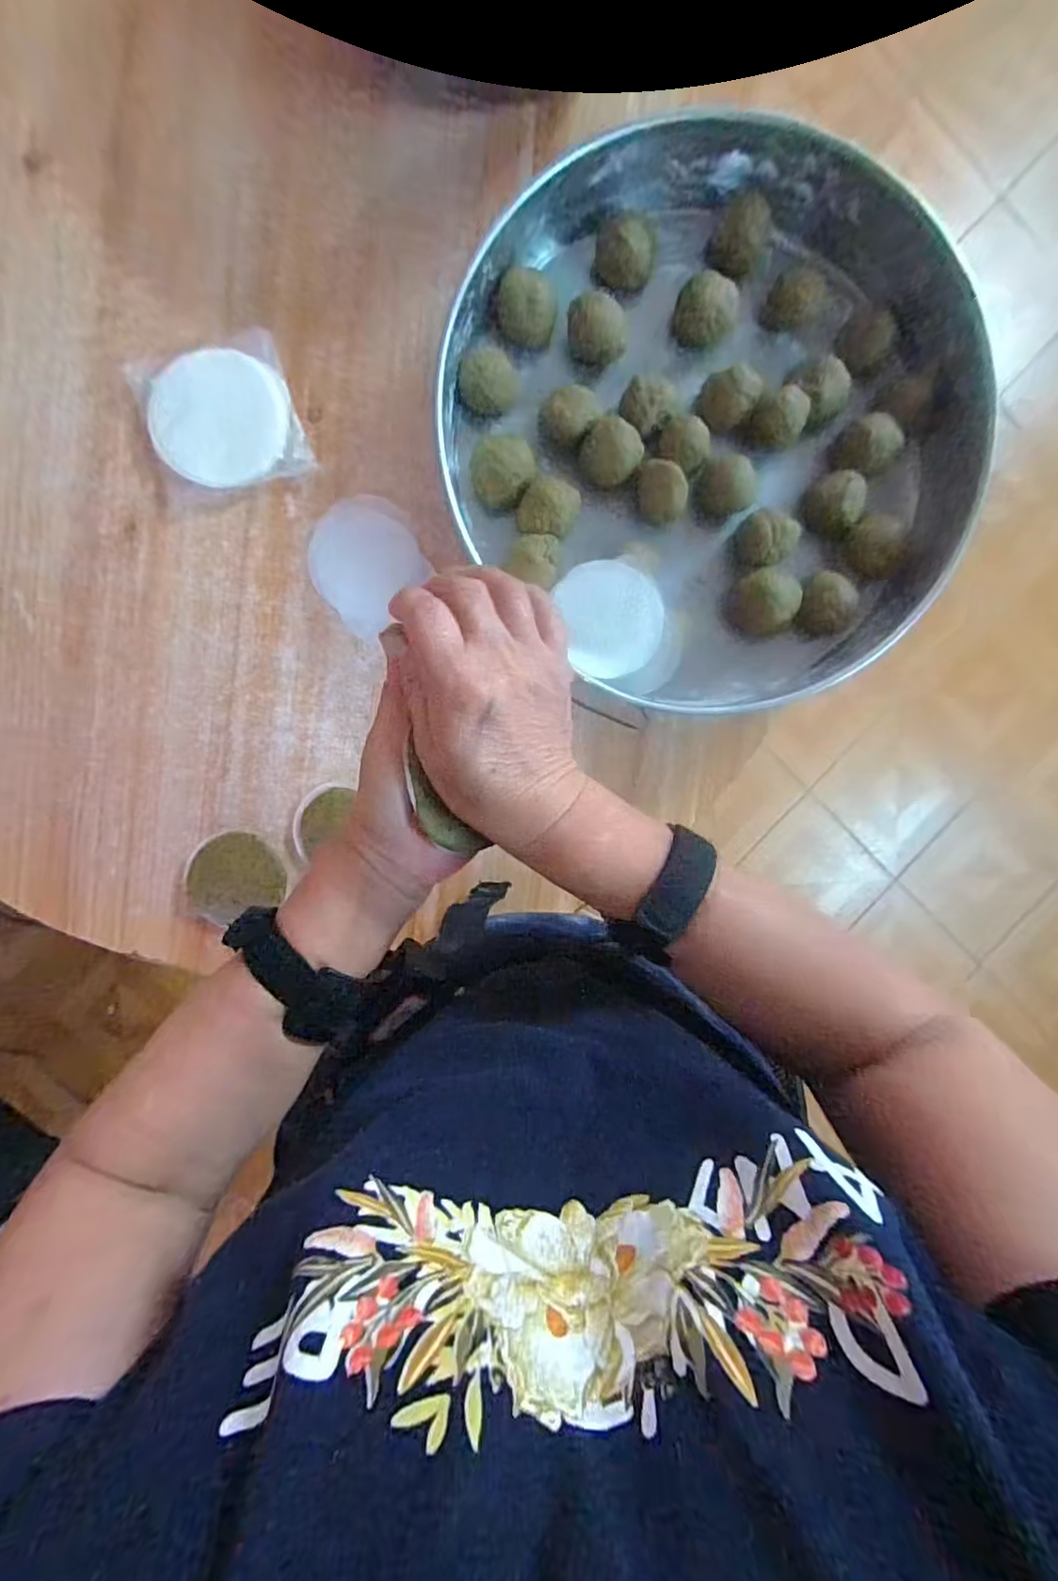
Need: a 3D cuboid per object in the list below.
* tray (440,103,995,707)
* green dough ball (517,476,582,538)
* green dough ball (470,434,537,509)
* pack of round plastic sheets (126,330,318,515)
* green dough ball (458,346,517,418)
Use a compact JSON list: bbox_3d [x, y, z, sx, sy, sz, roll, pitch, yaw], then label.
[{"bbox_3d":[0.159,-0.298,0.481,0.415,0.075,0.421,0,94,-2],"label":"tray"},{"bbox_3d":[0.015,-0.233,0.484,0.045,0.037,0.049,0,94,-2],"label":"green dough ball"},{"bbox_3d":[-0.022,-0.264,0.479,0.047,0.035,0.057,35,92,-4],"label":"green dough ball"},{"bbox_3d":[-0.254,-0.309,0.478,0.119,0.012,0.112,-17,95,-1],"label":"pack of round plastic sheets"},{"bbox_3d":[-0.034,-0.332,0.475,0.045,0.039,0.038,-11,95,-1],"label":"green dough ball"}]

